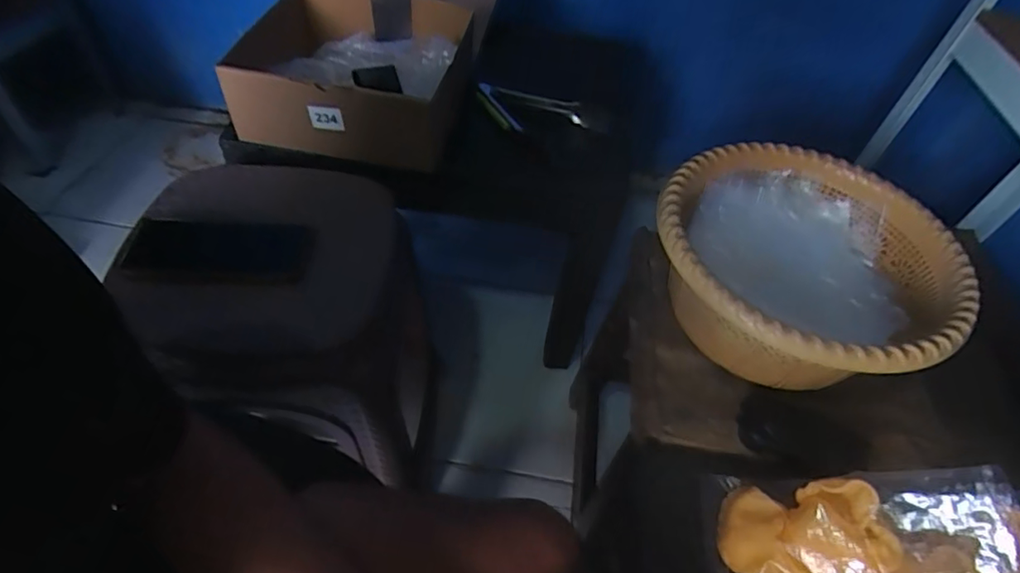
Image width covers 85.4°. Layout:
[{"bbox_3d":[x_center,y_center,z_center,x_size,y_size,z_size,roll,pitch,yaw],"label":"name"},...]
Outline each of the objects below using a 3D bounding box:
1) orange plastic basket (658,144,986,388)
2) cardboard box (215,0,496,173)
[{"bbox_3d":[0.269,-0.015,0.533,0.254,0.101,0.253,2,50,-3],"label":"orange plastic basket"},{"bbox_3d":[-0.197,-0.304,0.772,0.259,0.120,0.292,8,49,2],"label":"cardboard box"}]

